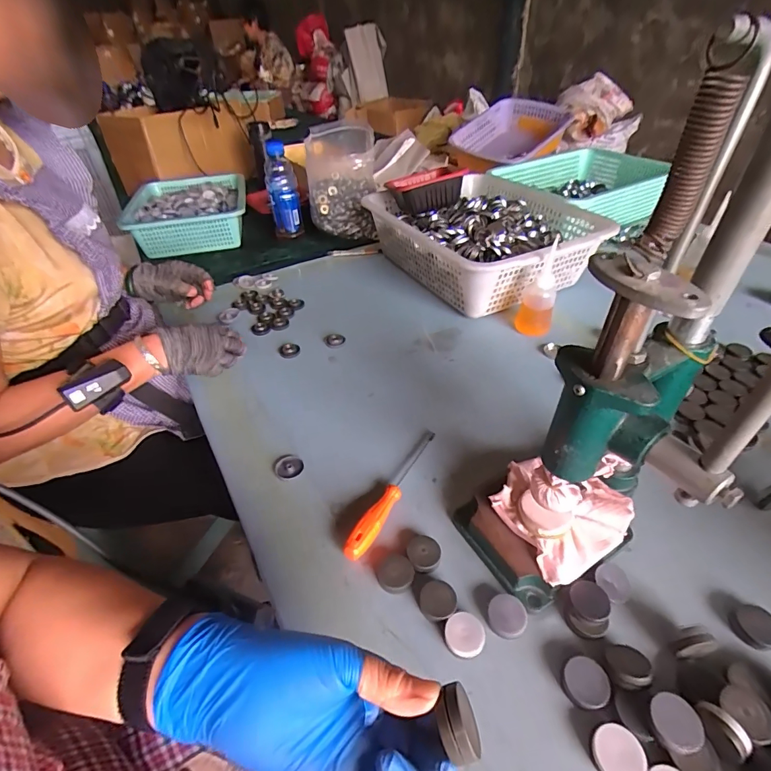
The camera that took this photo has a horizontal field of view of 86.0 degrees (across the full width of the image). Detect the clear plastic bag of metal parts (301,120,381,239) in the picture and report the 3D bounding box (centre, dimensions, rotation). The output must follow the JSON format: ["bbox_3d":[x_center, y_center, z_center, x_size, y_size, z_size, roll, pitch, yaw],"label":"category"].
[{"bbox_3d":[-0.102,-0.463,0.965,0.156,0.234,0.191,-5,41,-3],"label":"clear plastic bag of metal parts"}]

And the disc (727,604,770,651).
[{"bbox_3d":[0.316,0.206,0.353,0.032,0.014,0.031,-1,42,1],"label":"disc"}]

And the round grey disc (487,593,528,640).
[{"bbox_3d":[0.107,0.202,0.362,0.033,0.012,0.033,-8,57,13],"label":"round grey disc"}]

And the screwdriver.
[{"bbox_3d":[0.015,0.114,0.459,0.020,0.020,0.185,23,48,25],"label":"screwdriver"}]

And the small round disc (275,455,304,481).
[{"bbox_3d":[-0.116,0.097,0.494,0.034,0.004,0.034,-1,42,1],"label":"small round disc"}]

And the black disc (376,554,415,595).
[{"bbox_3d":[0.010,0.177,0.392,0.033,0.013,0.034,-1,42,1],"label":"black disc"}]

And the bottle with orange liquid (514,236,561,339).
[{"bbox_3d":[0.255,-0.161,0.674,0.054,0.149,0.054,12,44,15],"label":"bottle with orange liquid"}]

